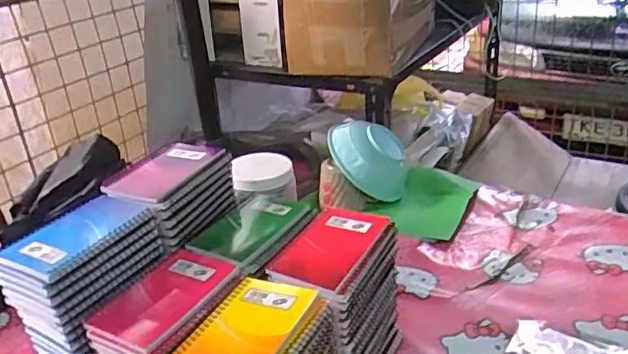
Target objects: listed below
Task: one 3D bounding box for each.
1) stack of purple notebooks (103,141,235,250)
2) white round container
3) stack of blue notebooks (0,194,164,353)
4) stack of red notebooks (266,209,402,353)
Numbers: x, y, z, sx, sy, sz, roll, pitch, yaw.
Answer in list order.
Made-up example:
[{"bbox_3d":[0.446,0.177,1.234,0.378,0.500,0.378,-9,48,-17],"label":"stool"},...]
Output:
[{"bbox_3d":[-0.165,0.018,0.688,0.102,0.069,0.138,12,32,32],"label":"stack of purple notebooks"},{"bbox_3d":[-0.076,0.005,0.840,0.091,0.050,0.104,-11,27,-9],"label":"white round container"},{"bbox_3d":[-0.228,0.150,0.622,0.101,0.226,0.143,5,29,22],"label":"stack of blue notebooks"},{"bbox_3d":[0.025,0.147,0.635,0.093,0.174,0.138,9,30,28],"label":"stack of red notebooks"}]

